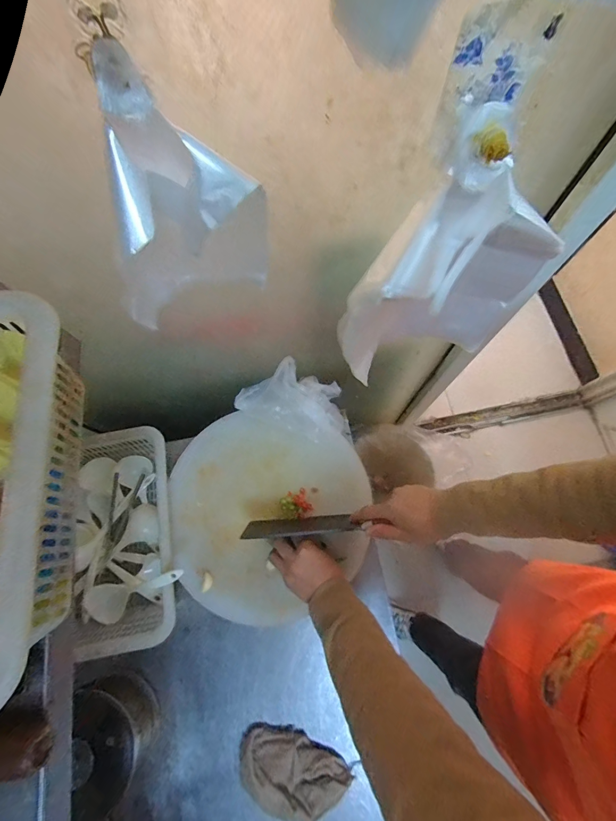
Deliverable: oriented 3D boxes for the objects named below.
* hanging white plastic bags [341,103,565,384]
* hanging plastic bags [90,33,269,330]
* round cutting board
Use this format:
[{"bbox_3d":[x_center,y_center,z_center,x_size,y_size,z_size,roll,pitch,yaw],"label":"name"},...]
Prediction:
[{"bbox_3d":[0.156,-0.147,0.408,0.220,0.308,0.081,-25,73,-6],"label":"hanging white plastic bags"},{"bbox_3d":[-0.112,-0.157,0.296,0.153,0.202,0.047,-9,72,0],"label":"hanging plastic bags"},{"bbox_3d":[-0.075,0.185,0.627,0.353,0.042,0.325,-1,72,2],"label":"round cutting board"}]

